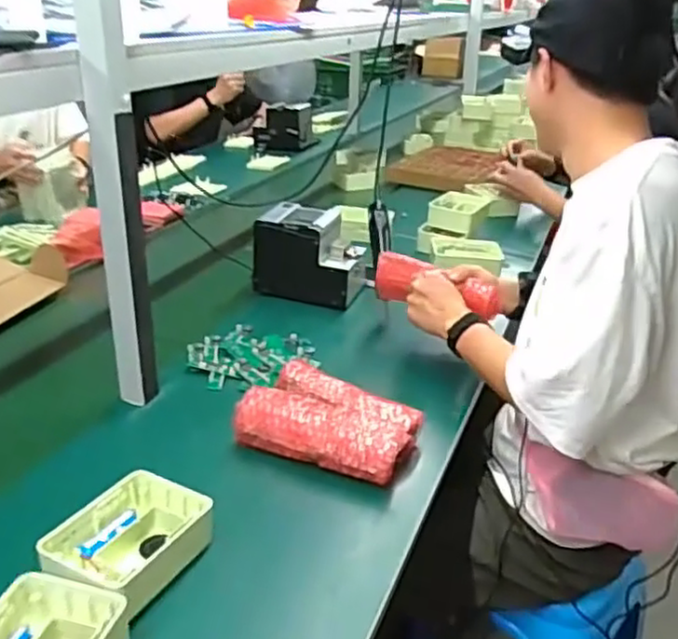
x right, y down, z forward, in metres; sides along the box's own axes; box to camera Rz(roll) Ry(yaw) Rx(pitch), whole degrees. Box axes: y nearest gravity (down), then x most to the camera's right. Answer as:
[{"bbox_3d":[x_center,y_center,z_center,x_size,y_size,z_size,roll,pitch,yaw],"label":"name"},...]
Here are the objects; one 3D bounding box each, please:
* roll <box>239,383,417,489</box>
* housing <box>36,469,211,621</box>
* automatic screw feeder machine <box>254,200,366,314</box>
[{"bbox_3d":[-0.021,0.137,0.862,0.207,0.061,0.068,10,26,18],"label":"roll"},{"bbox_3d":[-0.206,0.221,0.689,0.122,0.044,0.152,13,27,22],"label":"housing"},{"bbox_3d":[-0.052,-0.116,1.298,0.197,0.149,0.121,8,26,13],"label":"automatic screw feeder machine"}]

